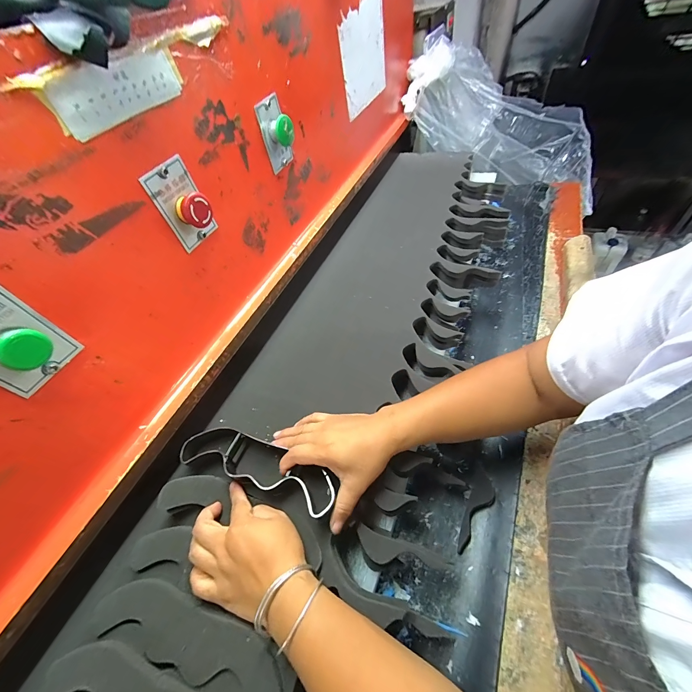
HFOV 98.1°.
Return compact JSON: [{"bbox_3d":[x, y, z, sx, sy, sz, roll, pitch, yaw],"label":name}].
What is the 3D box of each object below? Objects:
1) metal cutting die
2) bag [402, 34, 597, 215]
[{"bbox_3d":[-0.110,0.152,0.382,0.214,0.029,0.069,14,54,20],"label":"metal cutting die"},{"bbox_3d":[0.493,-0.660,0.932,0.653,0.210,0.217,24,55,-7],"label":"bag"}]

